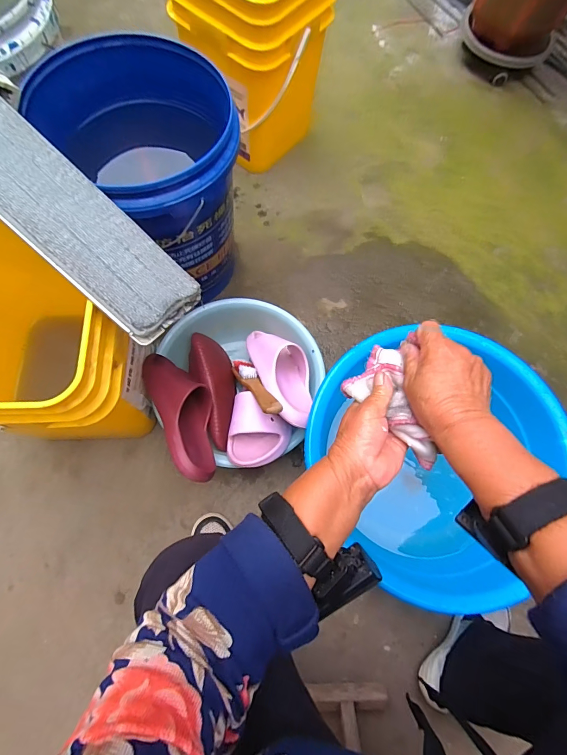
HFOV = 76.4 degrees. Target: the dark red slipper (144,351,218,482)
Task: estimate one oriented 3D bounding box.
[{"bbox_3d":[-0.168,0.059,0.630,0.096,0.076,0.240,-27,77,-12],"label":"dark red slipper"}]

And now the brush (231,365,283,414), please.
[{"bbox_3d":[-0.055,0.012,0.666,0.036,0.236,0.028,-31,120,-9],"label":"brush"}]

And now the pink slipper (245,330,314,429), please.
[{"bbox_3d":[0.008,-0.018,0.692,0.106,0.071,0.246,14,41,-35],"label":"pink slipper"}]

